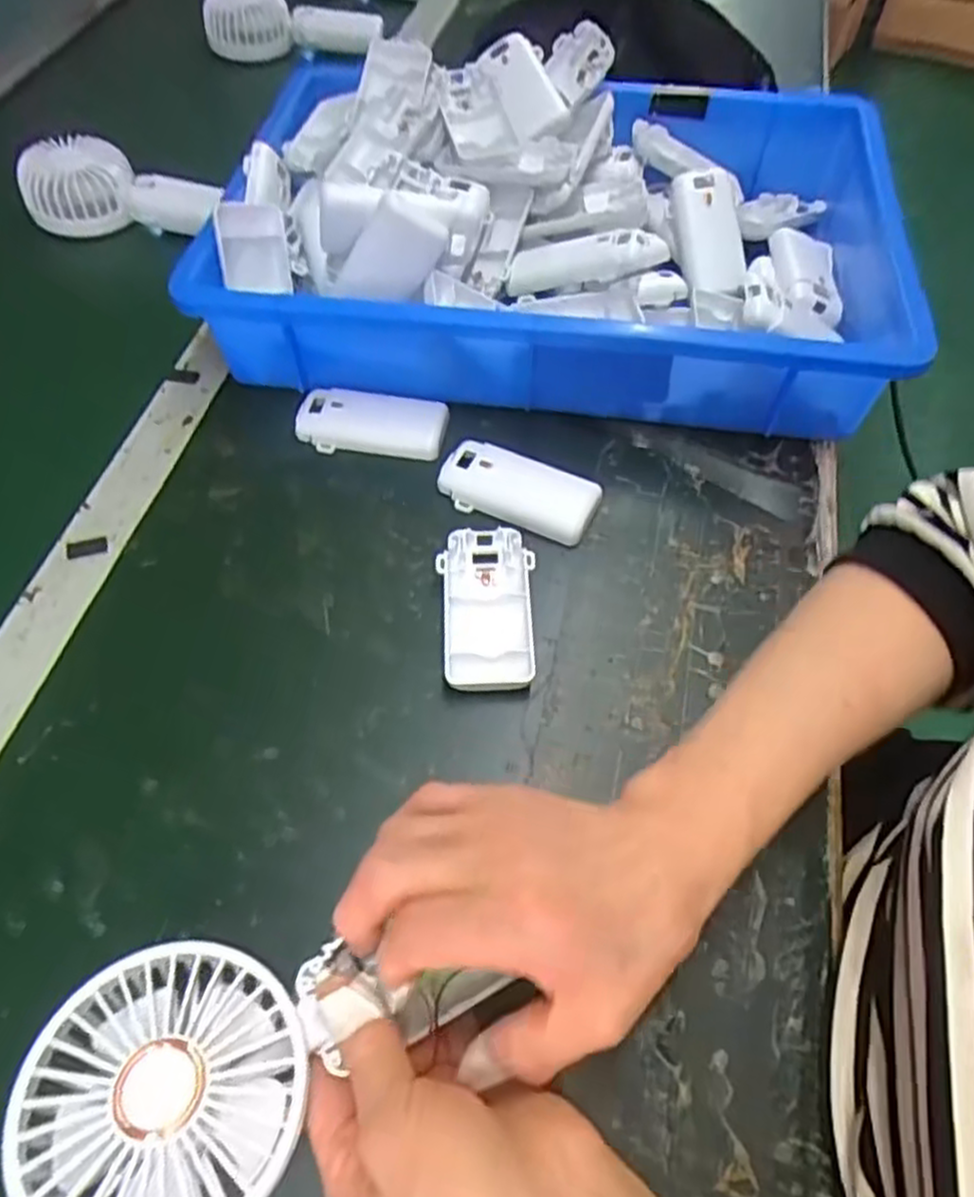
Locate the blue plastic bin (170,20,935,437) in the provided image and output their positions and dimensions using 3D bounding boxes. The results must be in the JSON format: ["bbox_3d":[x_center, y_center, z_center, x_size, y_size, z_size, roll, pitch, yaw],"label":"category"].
[{"bbox_3d":[0.047,-0.257,0.502,0.396,0.098,0.290,9,59,6],"label":"blue plastic bin"}]

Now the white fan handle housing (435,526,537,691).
[{"bbox_3d":[0.000,0.005,0.400,0.049,0.016,0.096,1,58,2],"label":"white fan handle housing"}]

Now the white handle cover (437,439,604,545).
[{"bbox_3d":[0.017,-0.064,0.439,0.091,0.017,0.040,19,61,12],"label":"white handle cover"}]

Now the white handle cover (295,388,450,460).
[{"bbox_3d":[-0.072,-0.111,0.470,0.091,0.014,0.042,6,59,5],"label":"white handle cover"}]

